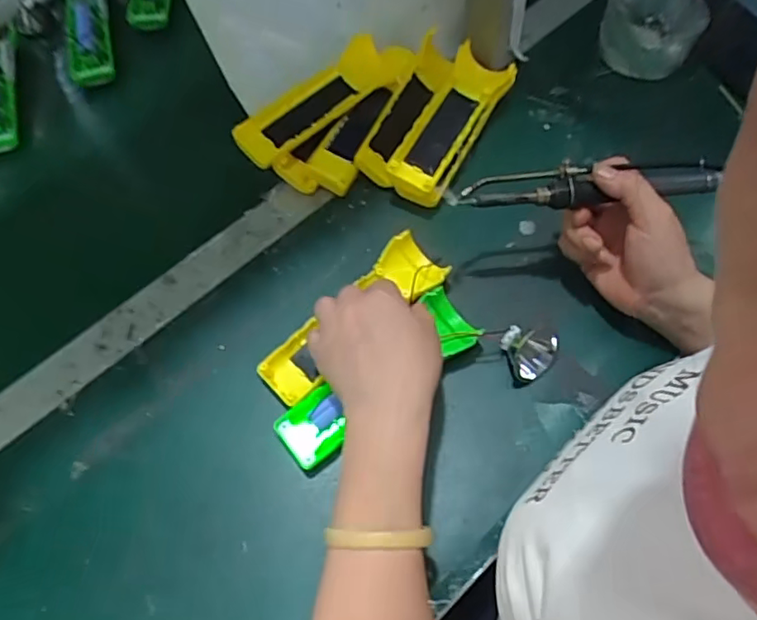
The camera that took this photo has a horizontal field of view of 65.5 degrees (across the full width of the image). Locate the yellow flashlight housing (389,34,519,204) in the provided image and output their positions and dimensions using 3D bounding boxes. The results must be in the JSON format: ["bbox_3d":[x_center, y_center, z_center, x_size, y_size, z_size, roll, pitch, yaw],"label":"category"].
[{"bbox_3d":[0.064,-0.163,0.518,0.052,0.053,0.156,27,68,15],"label":"yellow flashlight housing"}]

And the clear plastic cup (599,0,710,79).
[{"bbox_3d":[0.253,-0.259,0.551,0.083,0.063,0.081,-2,62,3],"label":"clear plastic cup"}]

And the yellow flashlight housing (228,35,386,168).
[{"bbox_3d":[-0.057,-0.180,0.501,0.139,0.044,0.039,-35,67,-14],"label":"yellow flashlight housing"}]

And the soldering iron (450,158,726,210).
[{"bbox_3d":[0.147,-0.090,0.419,0.186,0.016,0.030,-5,62,1],"label":"soldering iron"}]

